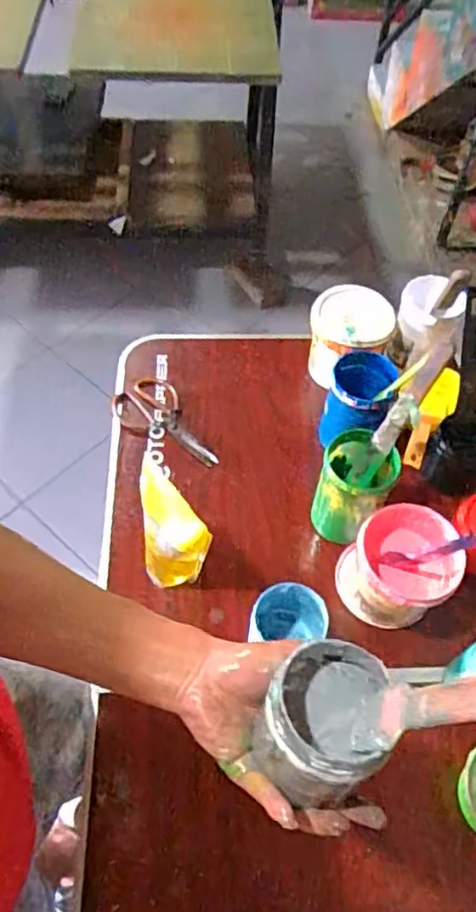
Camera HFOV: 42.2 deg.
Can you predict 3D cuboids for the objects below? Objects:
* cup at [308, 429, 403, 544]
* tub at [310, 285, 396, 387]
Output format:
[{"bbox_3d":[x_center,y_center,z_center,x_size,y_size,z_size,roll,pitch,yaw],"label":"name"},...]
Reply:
[{"bbox_3d":[0.156,0.047,0.852,0.096,0.146,0.097,19,57,10],"label":"cup"},{"bbox_3d":[0.176,-0.183,0.998,0.110,0.138,0.116,1,56,-2],"label":"tub"}]

